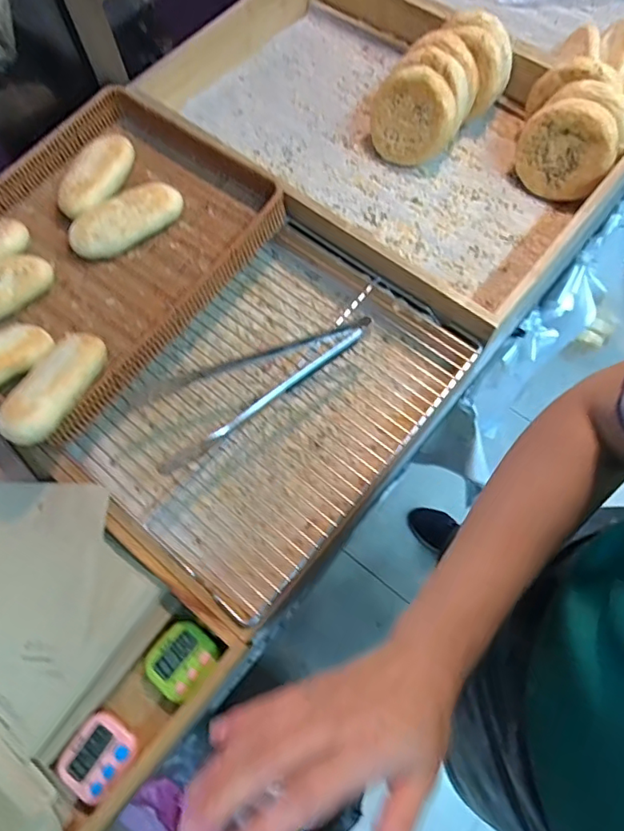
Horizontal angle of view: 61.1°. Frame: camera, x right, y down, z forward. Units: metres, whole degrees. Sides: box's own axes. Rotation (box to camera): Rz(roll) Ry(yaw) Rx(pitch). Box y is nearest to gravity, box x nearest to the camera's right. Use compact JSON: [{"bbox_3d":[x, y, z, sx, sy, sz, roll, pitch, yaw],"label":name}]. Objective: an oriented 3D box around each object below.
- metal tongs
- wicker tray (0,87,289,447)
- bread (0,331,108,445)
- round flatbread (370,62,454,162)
[{"bbox_3d":[-0.060,-0.048,0.599,0.276,0.044,0.114,-30,70,-10],"label":"metal tongs"},{"bbox_3d":[-0.270,-0.207,0.657,0.323,0.061,0.415,37,74,15],"label":"wicker tray"},{"bbox_3d":[-0.264,-0.037,0.543,0.061,0.035,0.152,12,49,6],"label":"bread"},{"bbox_3d":[0.137,-0.411,0.728,0.116,0.114,0.021,26,43,15],"label":"round flatbread"}]

